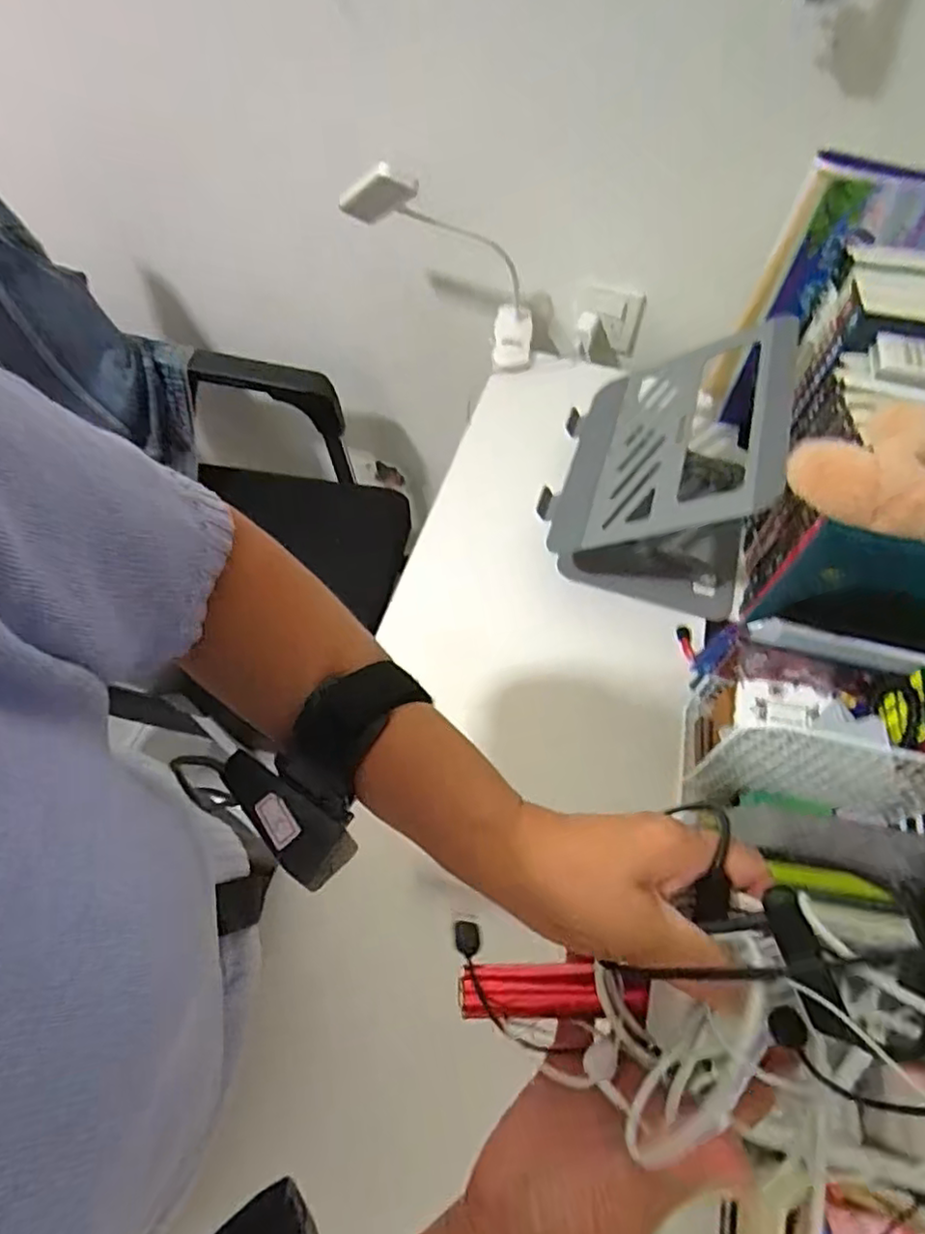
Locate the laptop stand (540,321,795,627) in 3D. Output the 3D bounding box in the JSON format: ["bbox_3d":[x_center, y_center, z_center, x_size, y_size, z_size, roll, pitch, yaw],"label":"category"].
[{"bbox_3d":[0.213,-0.172,0.686,0.221,0.195,0.286,15,60,9],"label":"laptop stand"}]

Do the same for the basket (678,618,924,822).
[{"bbox_3d":[0.294,0.094,0.521,0.171,0.154,0.093,12,60,7],"label":"basket"}]

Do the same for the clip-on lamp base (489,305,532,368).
[{"bbox_3d":[0.068,-0.388,0.887,0.053,0.029,0.111,6,60,3],"label":"clip-on lamp base"}]

